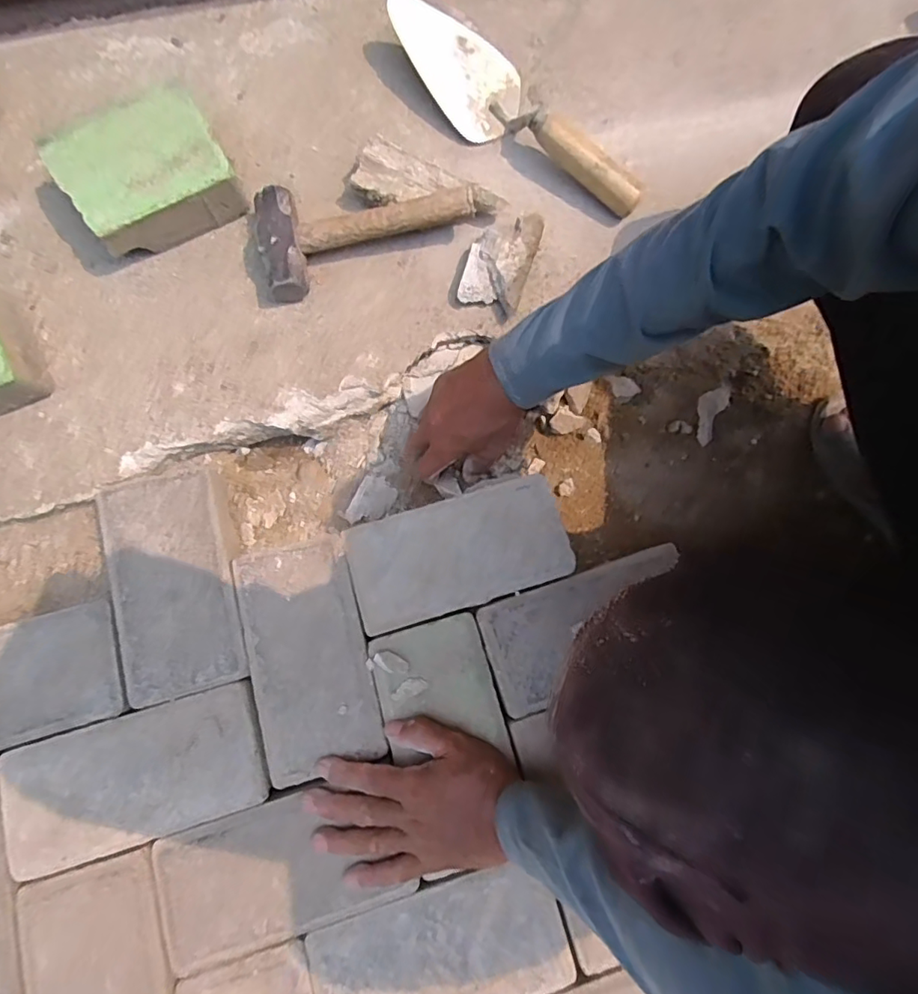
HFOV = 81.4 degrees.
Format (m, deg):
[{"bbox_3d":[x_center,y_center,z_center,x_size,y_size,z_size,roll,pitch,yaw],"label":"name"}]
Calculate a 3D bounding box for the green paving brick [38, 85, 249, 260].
[{"bbox_3d":[-0.289,-0.301,0.500,0.143,0.067,0.105,-30,81,-6],"label":"green paving brick"}]

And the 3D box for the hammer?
[{"bbox_3d":[-0.088,-0.264,0.525,0.219,0.037,0.102,-12,78,-5],"label":"hammer"}]

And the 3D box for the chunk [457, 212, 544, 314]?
[{"bbox_3d":[0.043,-0.244,0.544,0.063,0.030,0.101,17,79,2],"label":"chunk"}]

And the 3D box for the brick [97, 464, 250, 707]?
[{"bbox_3d":[-0.265,0.081,0.517,0.105,0.051,0.203,-16,80,-4],"label":"brick"}]

